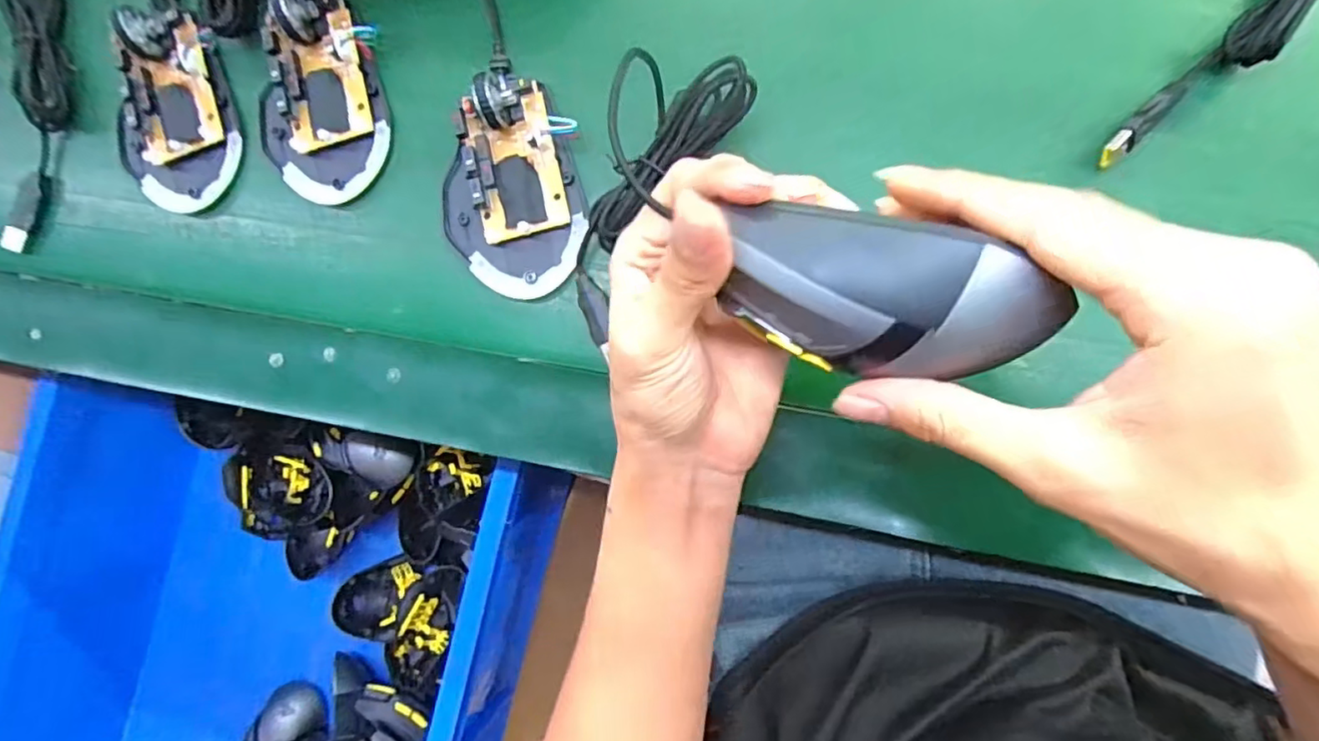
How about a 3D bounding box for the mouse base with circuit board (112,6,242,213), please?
[{"bbox_3d":[-0.271,-0.141,0.336,0.064,0.030,0.105,-14,90,6],"label":"mouse base with circuit board"}]

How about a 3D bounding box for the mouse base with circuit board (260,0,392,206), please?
[{"bbox_3d":[-0.182,-0.142,0.322,0.069,0.031,0.101,-7,91,6],"label":"mouse base with circuit board"}]

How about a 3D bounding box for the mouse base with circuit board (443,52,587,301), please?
[{"bbox_3d":[-0.078,-0.097,0.307,0.072,0.030,0.117,-7,91,6],"label":"mouse base with circuit board"}]

